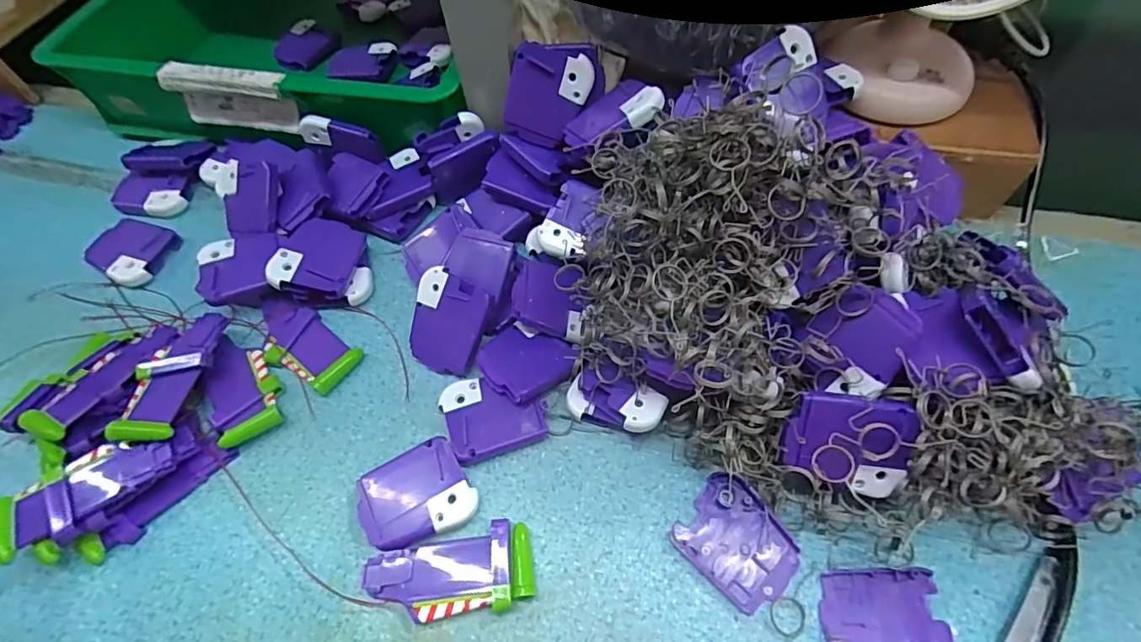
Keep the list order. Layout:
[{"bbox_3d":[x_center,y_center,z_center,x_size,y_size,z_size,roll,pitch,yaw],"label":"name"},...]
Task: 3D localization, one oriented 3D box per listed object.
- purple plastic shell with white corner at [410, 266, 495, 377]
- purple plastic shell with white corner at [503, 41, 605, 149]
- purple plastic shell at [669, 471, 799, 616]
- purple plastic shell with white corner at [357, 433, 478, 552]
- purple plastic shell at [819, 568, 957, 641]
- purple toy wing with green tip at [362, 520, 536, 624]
[{"bbox_3d":[-0.080,0.002,0.353,0.050,0.011,0.062,23,103,19],"label":"purple plastic shell with white corner"},{"bbox_3d":[-0.011,-0.154,0.367,0.060,0.065,0.016,13,33,1],"label":"purple plastic shell with white corner"},{"bbox_3d":[0.091,0.120,0.293,0.051,0.007,0.060,-40,64,-19],"label":"purple plastic shell"},{"bbox_3d":[-0.090,0.101,0.311,0.061,0.010,0.052,-26,60,-12],"label":"purple plastic shell with white corner"},{"bbox_3d":[0.159,0.153,0.270,0.061,0.008,0.052,-2,58,2],"label":"purple plastic shell"},{"bbox_3d":[-0.065,0.137,0.290,0.089,0.010,0.040,-10,58,-3],"label":"purple toy wing with green tip"}]

